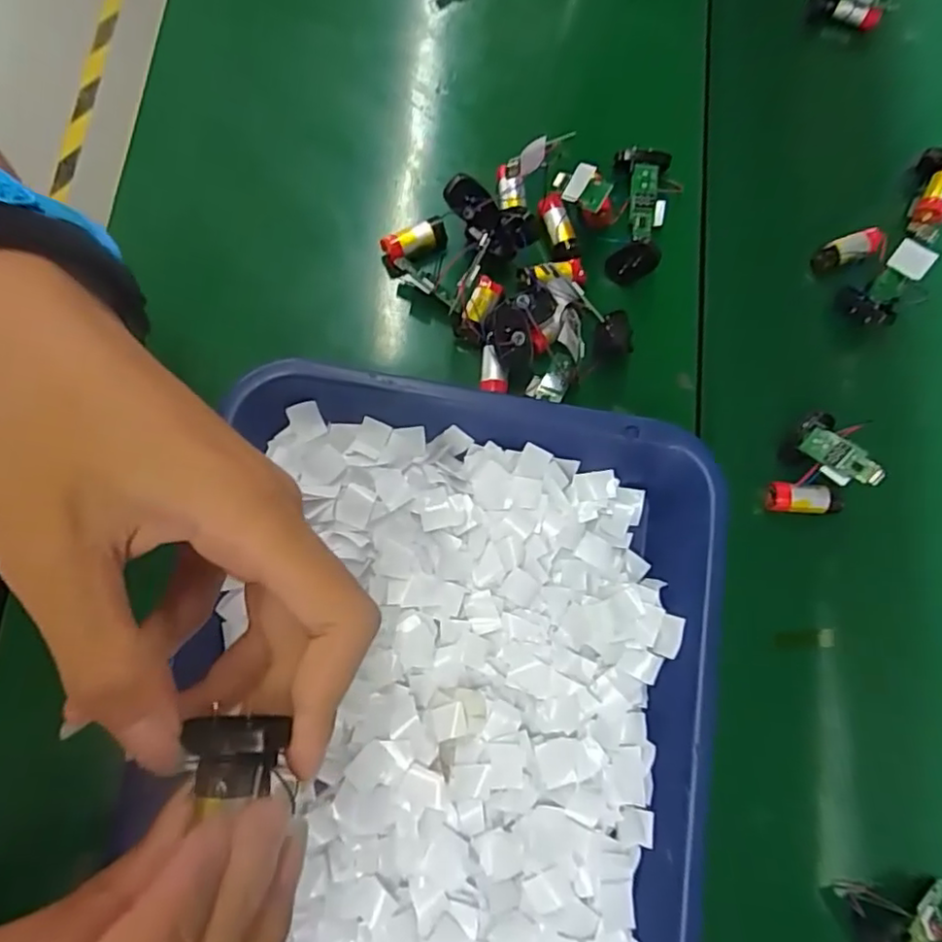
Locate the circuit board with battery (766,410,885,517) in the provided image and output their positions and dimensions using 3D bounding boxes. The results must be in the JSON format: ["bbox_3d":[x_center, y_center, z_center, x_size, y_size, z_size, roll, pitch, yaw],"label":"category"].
[{"bbox_3d":[0.181,-0.007,0.323,0.035,0.041,0.052,6,78,0],"label":"circuit board with battery"}]

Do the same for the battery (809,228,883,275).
[{"bbox_3d":[0.221,-0.129,0.369,0.037,0.015,0.017,-26,80,-6],"label":"battery"}]

